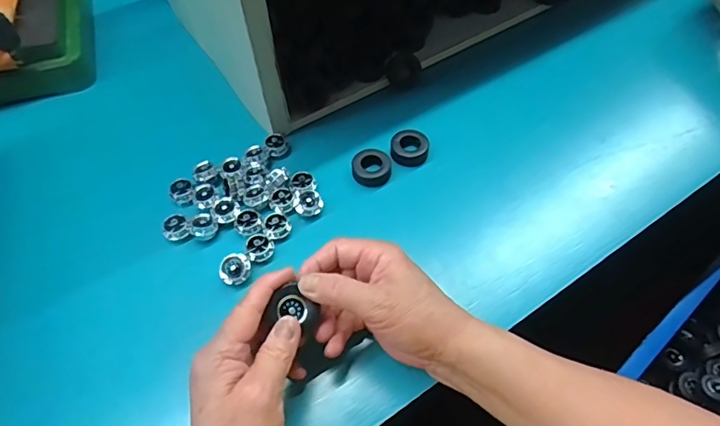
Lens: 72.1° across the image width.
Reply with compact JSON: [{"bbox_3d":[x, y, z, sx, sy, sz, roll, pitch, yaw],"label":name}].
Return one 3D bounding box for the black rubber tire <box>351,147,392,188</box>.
[{"bbox_3d":[0.011,-0.043,0.474,0.037,0.013,0.038,1,57,-1],"label":"black rubber tire"}]

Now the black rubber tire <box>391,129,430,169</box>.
[{"bbox_3d":[0.049,-0.063,0.491,0.036,0.017,0.038,1,57,-1],"label":"black rubber tire"}]

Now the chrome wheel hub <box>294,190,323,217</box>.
[{"bbox_3d":[-0.047,-0.008,0.449,0.025,0.016,0.020,-5,57,-4],"label":"chrome wheel hub"}]

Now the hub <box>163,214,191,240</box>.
[{"bbox_3d":[-0.162,0.012,0.433,0.022,0.008,0.022,1,57,-1],"label":"hub"}]

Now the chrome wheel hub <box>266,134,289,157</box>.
[{"bbox_3d":[-0.082,-0.067,0.493,0.020,0.013,0.021,1,57,-1],"label":"chrome wheel hub"}]

